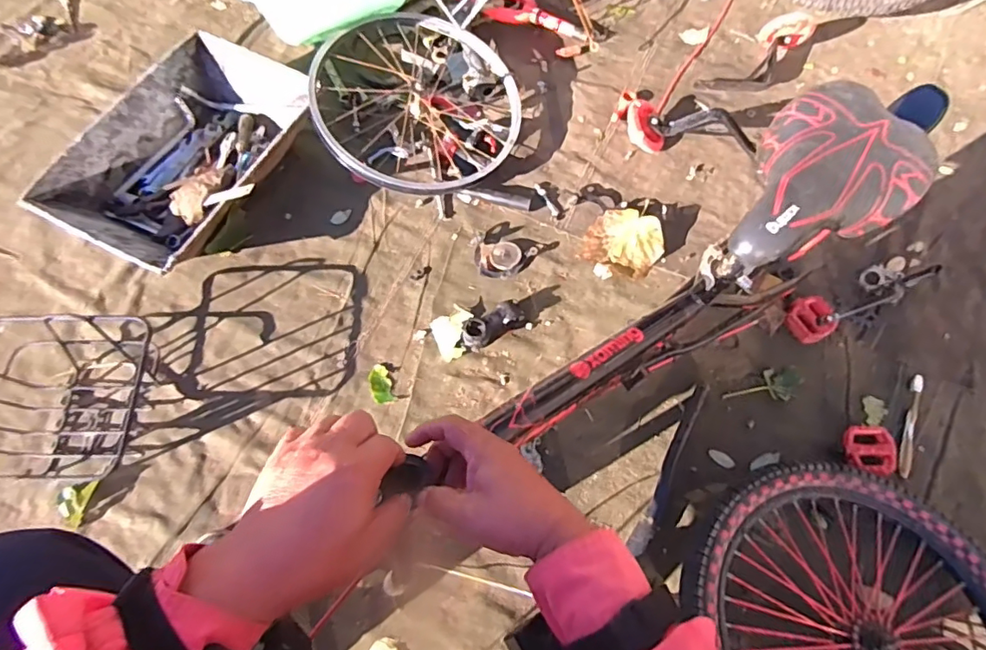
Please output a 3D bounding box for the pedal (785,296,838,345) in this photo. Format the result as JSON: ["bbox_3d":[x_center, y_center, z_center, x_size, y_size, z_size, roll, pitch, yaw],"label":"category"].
[{"bbox_3d":[0.575,-0.013,0.979,0.084,0.034,0.084,-15,68,-8],"label":"pedal"}]

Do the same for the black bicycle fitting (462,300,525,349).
[{"bbox_3d":[0.002,-0.001,0.970,0.119,0.039,0.052,-26,70,-12],"label":"black bicycle fitting"}]

